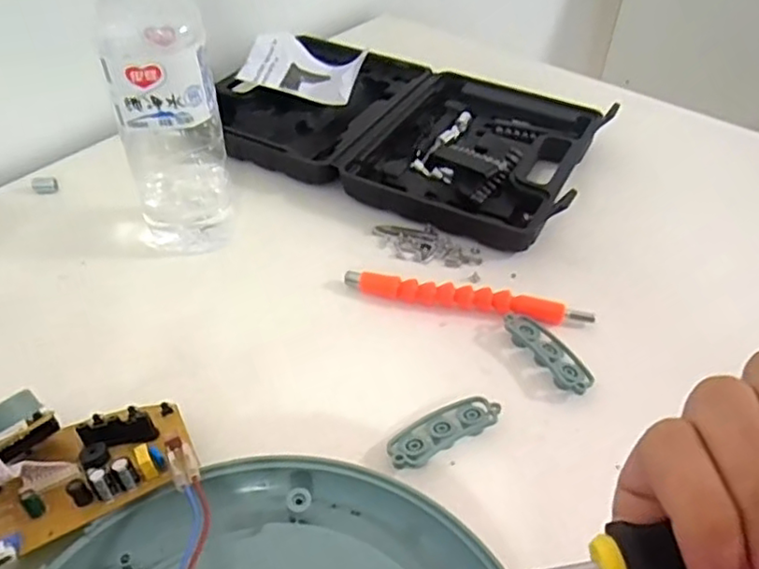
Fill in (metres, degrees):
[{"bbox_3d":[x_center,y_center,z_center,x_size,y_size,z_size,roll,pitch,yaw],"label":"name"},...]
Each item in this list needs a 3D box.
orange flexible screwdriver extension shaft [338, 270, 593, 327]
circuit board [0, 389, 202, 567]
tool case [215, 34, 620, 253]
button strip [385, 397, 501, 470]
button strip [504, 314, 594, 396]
[{"bbox_3d":[0.059,0.011,0.444,0.167,0.016,0.016,9,44,6],"label":"orange flexible screwdriver extension shaft"},{"bbox_3d":[-0.170,0.093,0.321,0.143,0.047,0.091,-19,46,-21],"label":"circuit board"},{"bbox_3d":[0.021,-0.149,0.585,0.336,0.033,0.216,21,46,18],"label":"tool case"},{"bbox_3d":[0.036,0.082,0.367,0.070,0.009,0.025,-22,48,-24],"label":"button strip"},{"bbox_3d":[0.111,0.042,0.414,0.028,0.008,0.070,-22,48,-24],"label":"button strip"}]

